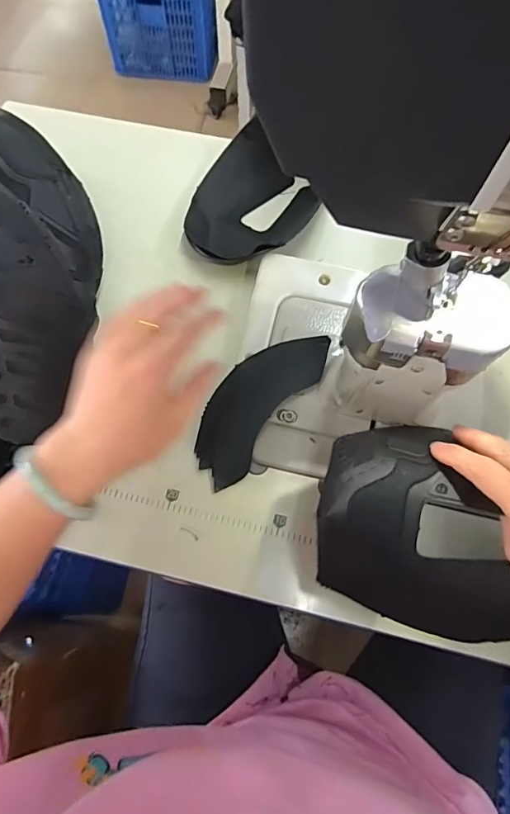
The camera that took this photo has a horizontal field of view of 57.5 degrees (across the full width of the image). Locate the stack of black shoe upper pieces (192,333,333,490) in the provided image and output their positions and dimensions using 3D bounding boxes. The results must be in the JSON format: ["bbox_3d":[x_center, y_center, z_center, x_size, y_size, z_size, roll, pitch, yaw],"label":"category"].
[{"bbox_3d":[0.000,-0.007,0.439,0.071,0.007,0.163,38,85,15],"label":"stack of black shoe upper pieces"}]

